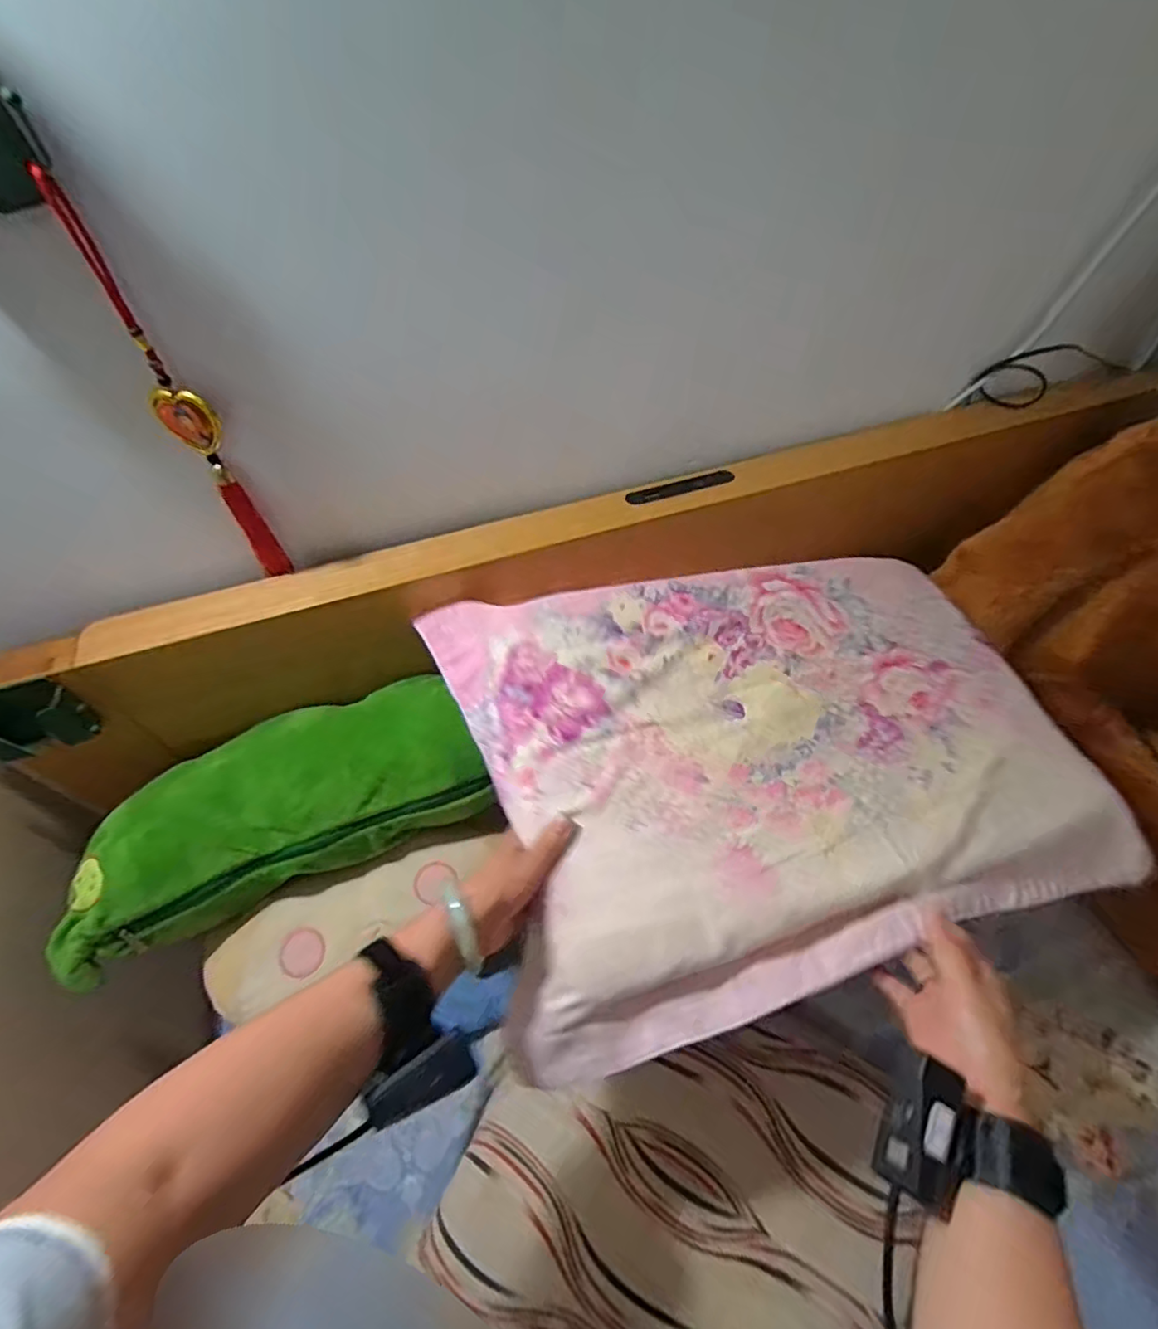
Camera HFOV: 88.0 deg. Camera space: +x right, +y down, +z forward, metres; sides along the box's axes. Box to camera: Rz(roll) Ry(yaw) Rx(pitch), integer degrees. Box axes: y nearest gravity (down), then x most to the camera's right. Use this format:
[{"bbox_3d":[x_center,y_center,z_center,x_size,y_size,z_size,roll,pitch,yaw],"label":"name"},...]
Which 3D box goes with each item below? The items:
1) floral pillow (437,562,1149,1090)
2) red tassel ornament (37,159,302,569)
[{"bbox_3d":[0.194,0.066,0.583,0.592,0.084,0.412,-14,56,-11],"label":"floral pillow"},{"bbox_3d":[-0.327,-0.198,0.514,0.036,0.346,0.030,-31,61,-22],"label":"red tassel ornament"}]

